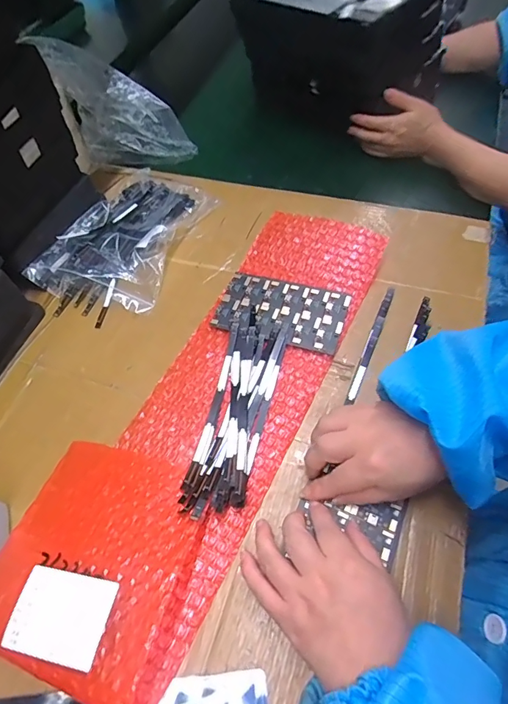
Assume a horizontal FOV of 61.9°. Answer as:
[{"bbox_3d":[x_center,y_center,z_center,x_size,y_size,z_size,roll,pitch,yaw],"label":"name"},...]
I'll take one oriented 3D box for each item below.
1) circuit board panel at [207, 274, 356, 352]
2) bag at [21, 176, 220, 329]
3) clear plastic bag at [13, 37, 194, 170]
[{"bbox_3d":[0.029,-0.046,0.445,0.132,0.010,0.077,13,60,14],"label":"circuit board panel"},{"bbox_3d":[-0.152,-0.143,0.514,0.139,0.032,0.228,18,62,17],"label":"bag"},{"bbox_3d":[-0.180,-0.308,0.556,0.177,0.157,0.042,9,58,14],"label":"clear plastic bag"}]

